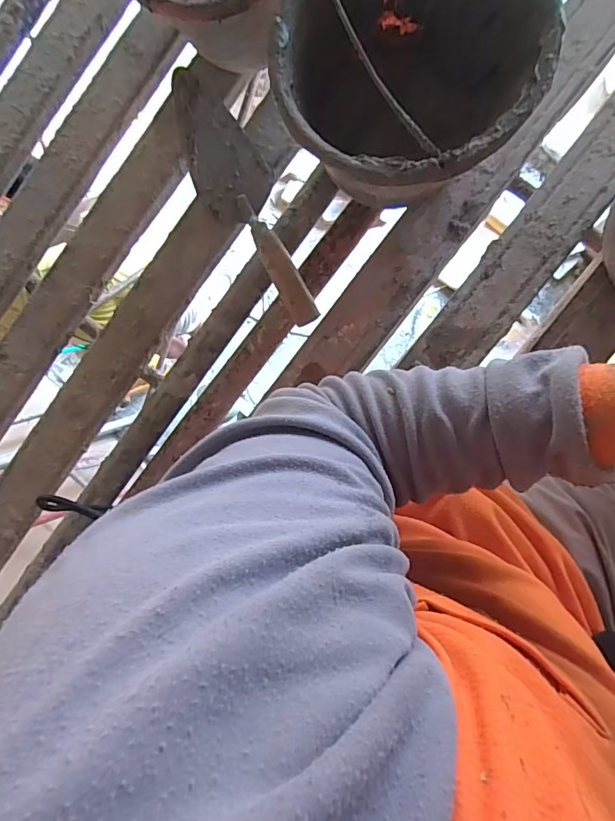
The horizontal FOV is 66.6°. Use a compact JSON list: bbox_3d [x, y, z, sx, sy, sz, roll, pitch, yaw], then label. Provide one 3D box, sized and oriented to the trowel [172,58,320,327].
[{"bbox_3d":[-0.074,-0.247,0.556,0.083,0.055,0.312,-31,87,7],"label":"trowel"}]

